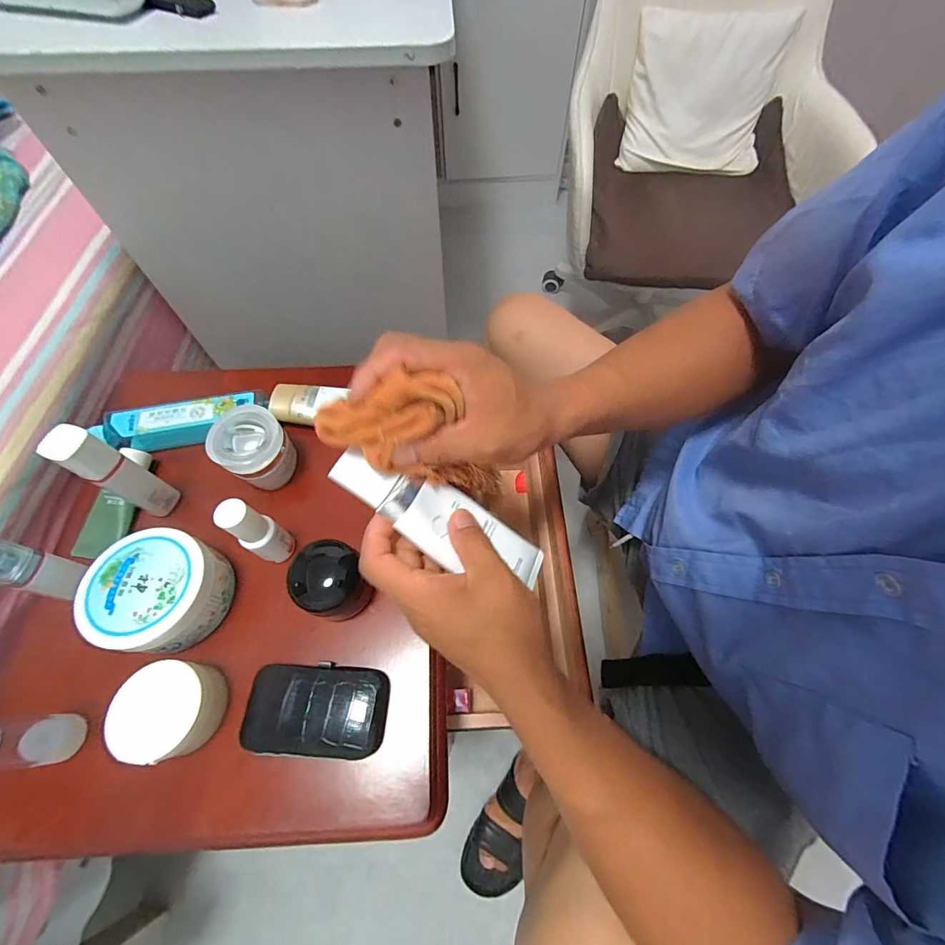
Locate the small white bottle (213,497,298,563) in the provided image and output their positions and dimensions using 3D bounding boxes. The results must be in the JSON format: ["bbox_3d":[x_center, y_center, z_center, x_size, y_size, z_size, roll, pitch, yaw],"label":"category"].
[{"bbox_3d":[-0.186,0.052,0.358,0.027,0.087,0.031,31,67,15],"label":"small white bottle"}]

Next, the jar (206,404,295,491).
[{"bbox_3d":[-0.214,-0.020,0.411,0.061,0.065,0.063,0,62,0],"label":"jar"}]

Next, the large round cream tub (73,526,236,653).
[{"bbox_3d":[-0.263,0.101,0.351,0.091,0.055,0.092,0,62,0],"label":"large round cream tub"}]

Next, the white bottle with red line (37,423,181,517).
[{"bbox_3d":[-0.310,0.004,0.365,0.026,0.120,0.031,24,65,12],"label":"white bottle with red line"}]

